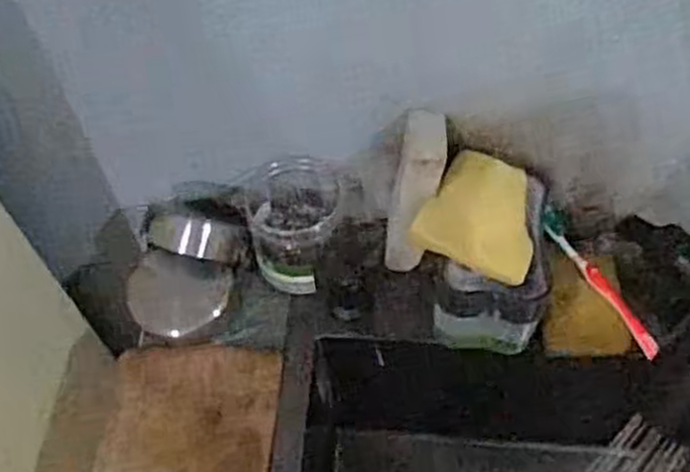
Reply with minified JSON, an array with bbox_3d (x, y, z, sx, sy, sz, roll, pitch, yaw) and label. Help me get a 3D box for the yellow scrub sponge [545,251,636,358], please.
[{"bbox_3d":[0.215,0.062,0.697,0.066,0.031,0.092,2,57,3],"label":"yellow scrub sponge"}]

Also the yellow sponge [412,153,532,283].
[{"bbox_3d":[0.115,-0.018,0.638,0.093,0.013,0.092,25,82,15],"label":"yellow sponge"}]

